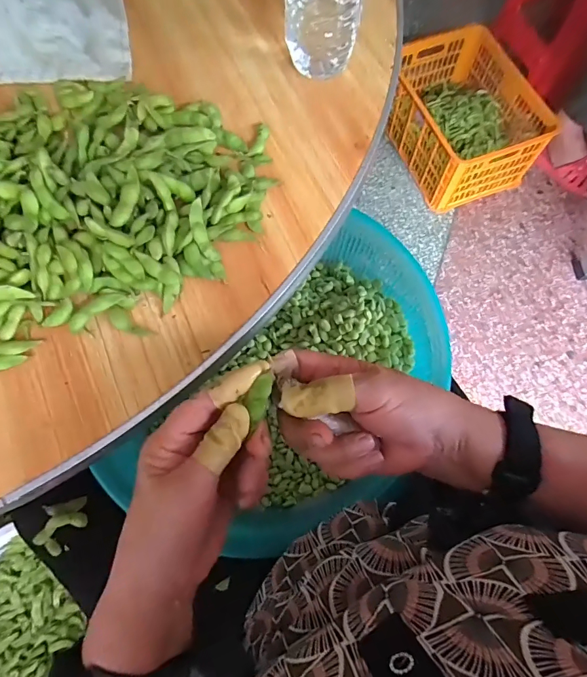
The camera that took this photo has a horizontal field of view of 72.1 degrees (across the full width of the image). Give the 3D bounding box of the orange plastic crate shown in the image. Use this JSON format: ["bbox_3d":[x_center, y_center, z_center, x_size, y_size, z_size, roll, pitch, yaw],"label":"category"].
[{"bbox_3d":[0.500,-0.694,1.242,0.337,0.203,0.503,-20,73,-6],"label":"orange plastic crate"}]

